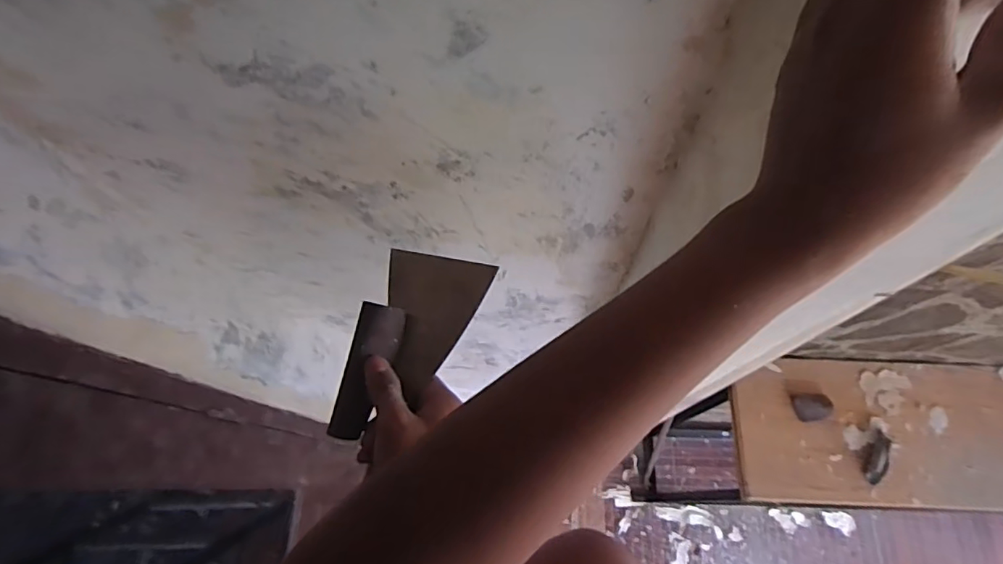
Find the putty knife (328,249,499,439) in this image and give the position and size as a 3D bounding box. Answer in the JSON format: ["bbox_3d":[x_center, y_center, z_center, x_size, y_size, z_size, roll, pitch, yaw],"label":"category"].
[{"bbox_3d":[-0.067,0.047,0.394,0.084,0.028,0.143,14,70,7],"label":"putty knife"}]

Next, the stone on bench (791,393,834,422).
[{"bbox_3d":[0.683,0.272,1.164,0.077,0.023,0.059,-12,69,-2],"label":"stone on bench"}]

